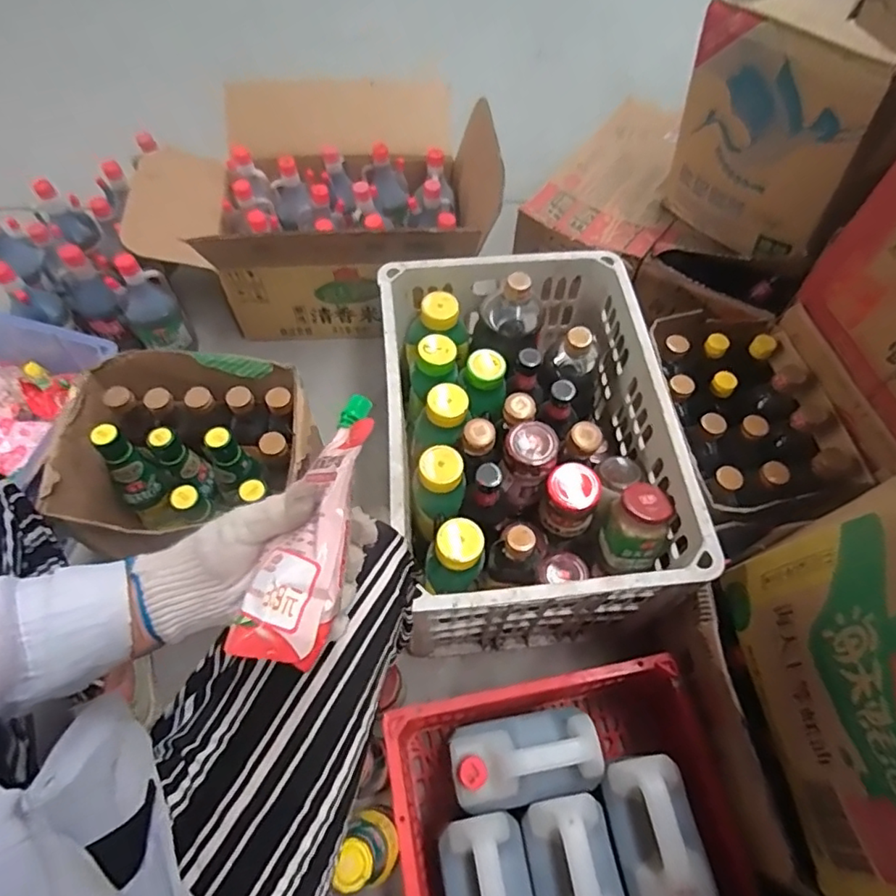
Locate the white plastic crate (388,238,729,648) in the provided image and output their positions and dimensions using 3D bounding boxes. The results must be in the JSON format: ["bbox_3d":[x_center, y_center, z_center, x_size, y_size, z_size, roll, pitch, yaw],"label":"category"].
[{"bbox_3d":[0.098,-0.002,0.825,0.346,0.255,0.491,-4,61,-3],"label":"white plastic crate"}]

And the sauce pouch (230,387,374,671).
[{"bbox_3d":[-0.081,0.042,0.359,0.051,0.029,0.174,12,66,6],"label":"sauce pouch"}]

